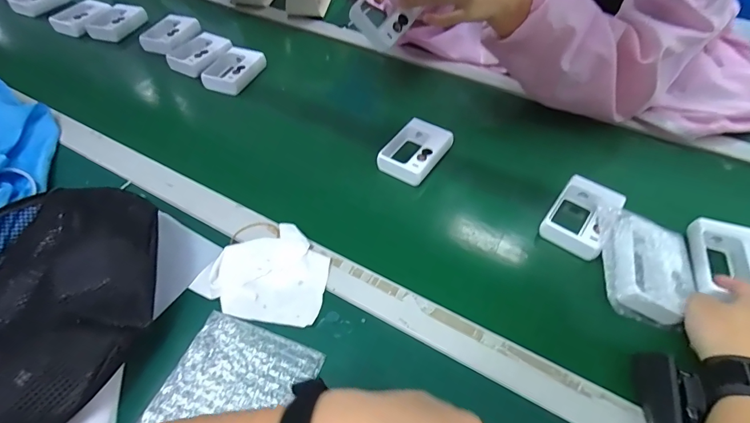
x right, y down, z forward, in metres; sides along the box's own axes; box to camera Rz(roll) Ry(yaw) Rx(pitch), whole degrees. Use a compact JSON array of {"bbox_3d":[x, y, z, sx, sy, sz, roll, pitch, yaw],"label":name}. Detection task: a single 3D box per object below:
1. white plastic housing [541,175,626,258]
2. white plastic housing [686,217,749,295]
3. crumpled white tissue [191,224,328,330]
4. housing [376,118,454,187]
[{"bbox_3d":[0.243,0.004,0.470,0.065,0.029,0.099,31,56,22],"label":"white plastic housing"},{"bbox_3d":[0.373,0.052,0.422,0.065,0.026,0.090,13,51,10],"label":"white plastic housing"},{"bbox_3d":[-0.116,0.060,0.428,0.130,0.020,0.105,8,50,6],"label":"crumpled white tissue"},{"bbox_3d":[0.054,-0.083,0.545,0.075,0.026,0.101,27,54,19],"label":"housing"}]

